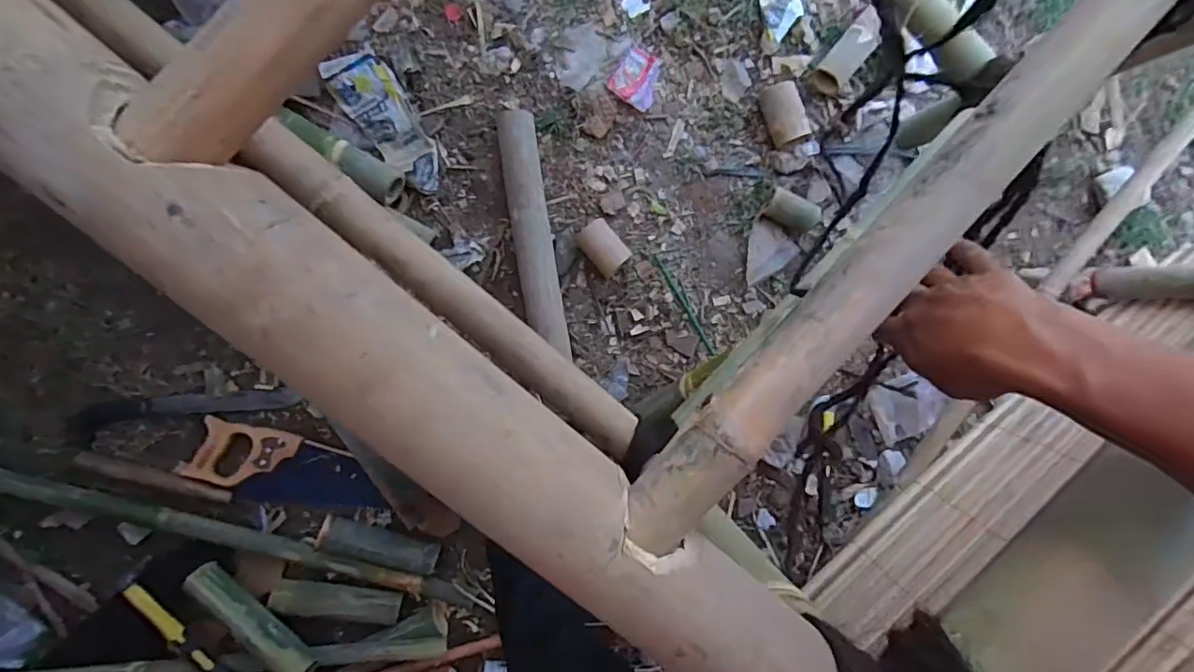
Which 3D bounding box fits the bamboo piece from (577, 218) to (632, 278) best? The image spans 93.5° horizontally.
[{"bbox_3d":[0.013,-0.173,1.102,0.070,0.039,0.108,-40,97,-1],"label":"bamboo piece"}]

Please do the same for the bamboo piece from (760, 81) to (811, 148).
[{"bbox_3d":[0.361,-0.432,1.081,0.067,0.054,0.117,-21,97,-3],"label":"bamboo piece"}]

